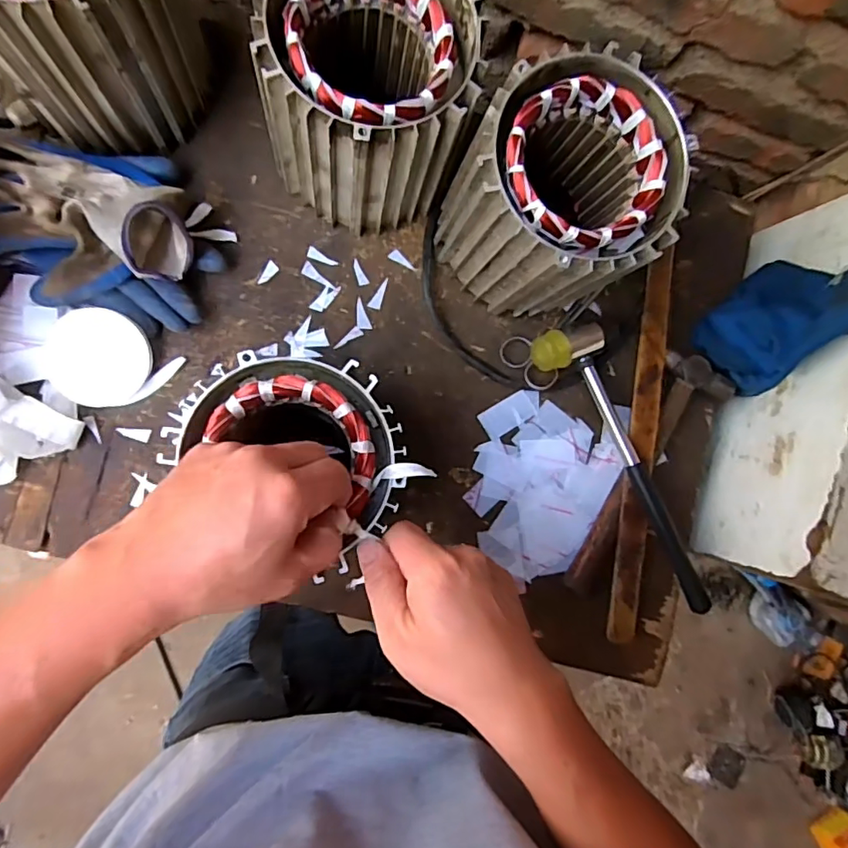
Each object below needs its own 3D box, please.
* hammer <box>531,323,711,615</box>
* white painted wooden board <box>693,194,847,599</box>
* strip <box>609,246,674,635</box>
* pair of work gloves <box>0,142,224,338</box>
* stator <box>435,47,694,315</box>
[{"bbox_3d":[0.188,0.032,0.484,0.066,0.043,0.274,-30,94,-9],"label":"hammer"},{"bbox_3d":[0.354,-0.032,0.494,0.064,0.159,0.340,15,87,-9],"label":"white painted wooden board"},{"bbox_3d":[0.201,0.020,0.496,0.031,0.013,0.345,7,88,-9],"label":"strip"},{"bbox_3d":[-0.261,-0.156,0.424,0.192,0.052,0.133,14,87,-9],"label":"pair of work gloves"},{"bbox_3d":[0.095,-0.167,0.420,0.135,0.152,0.133,4,88,-9],"label":"stator"}]

